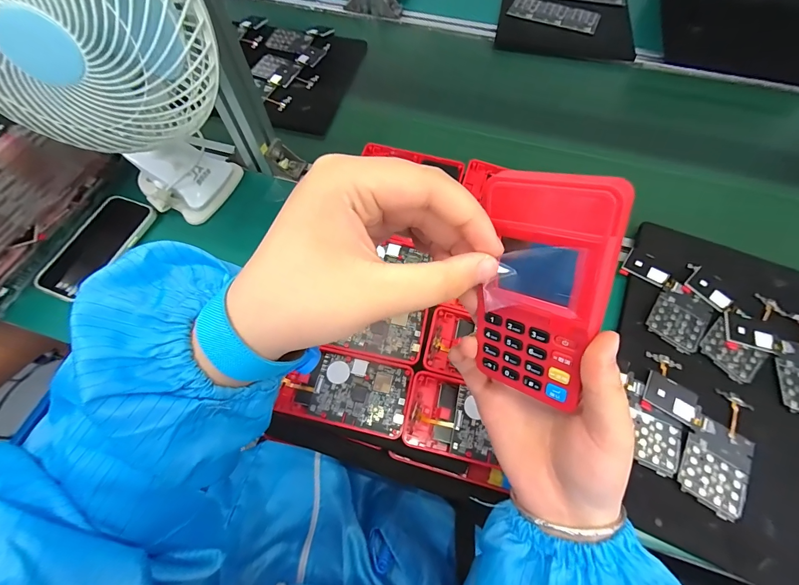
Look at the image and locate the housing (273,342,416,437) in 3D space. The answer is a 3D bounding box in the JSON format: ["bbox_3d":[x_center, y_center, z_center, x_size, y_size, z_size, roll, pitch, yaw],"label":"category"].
[{"bbox_3d":[-0.044,0.082,0.296,0.104,0.015,0.061,11,65,7],"label":"housing"}]

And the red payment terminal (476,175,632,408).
[{"bbox_3d":[0.066,0.004,0.169,0.012,0.116,0.058,-28,37,-36],"label":"red payment terminal"}]

